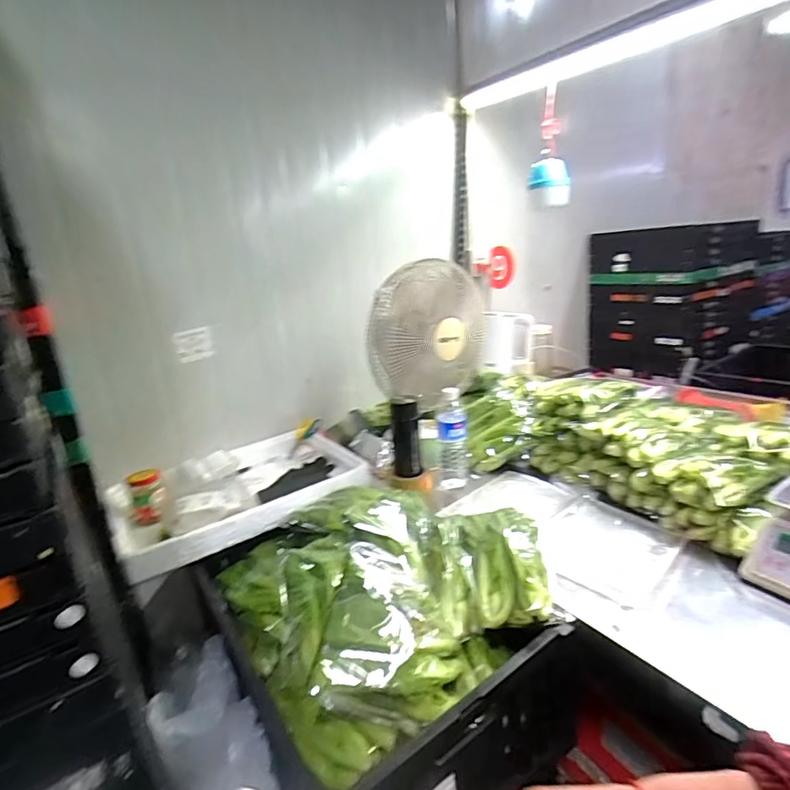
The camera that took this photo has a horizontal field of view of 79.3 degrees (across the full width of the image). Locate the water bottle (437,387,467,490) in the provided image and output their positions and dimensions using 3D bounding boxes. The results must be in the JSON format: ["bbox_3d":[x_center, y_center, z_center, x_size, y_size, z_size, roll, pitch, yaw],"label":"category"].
[{"bbox_3d":[0.126,0.095,1.101,0.073,0.224,0.078,-5,16,3],"label":"water bottle"}]

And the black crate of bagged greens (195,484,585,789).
[{"bbox_3d":[-0.033,0.352,0.829,0.441,0.288,0.570,-16,19,-31],"label":"black crate of bagged greens"}]

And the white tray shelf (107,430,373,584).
[{"bbox_3d":[-0.355,0.209,1.094,0.514,0.083,0.352,-16,19,-32],"label":"white tray shelf"}]

